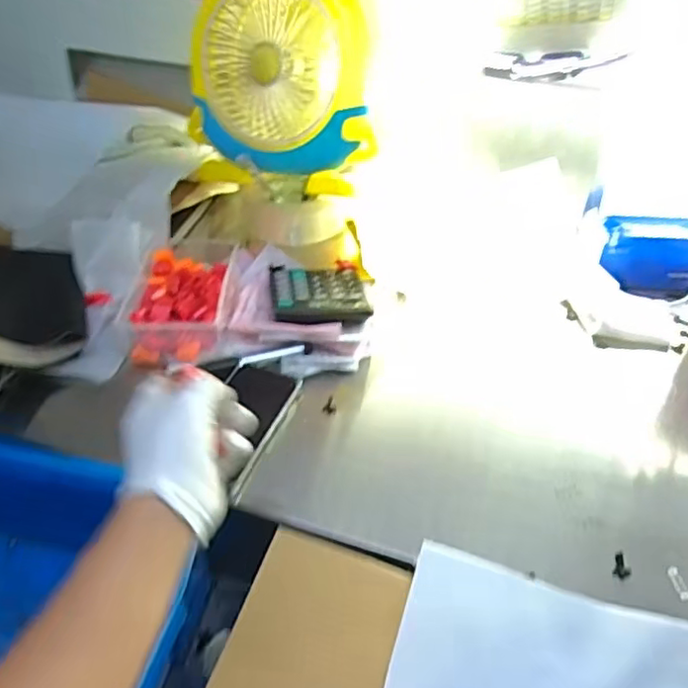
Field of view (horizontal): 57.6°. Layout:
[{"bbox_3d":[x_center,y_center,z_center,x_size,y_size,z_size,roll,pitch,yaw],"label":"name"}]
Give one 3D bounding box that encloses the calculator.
[{"bbox_3d":[-0.032,-0.066,0.788,0.114,0.022,0.143,-4,42,-7],"label":"calculator"}]

